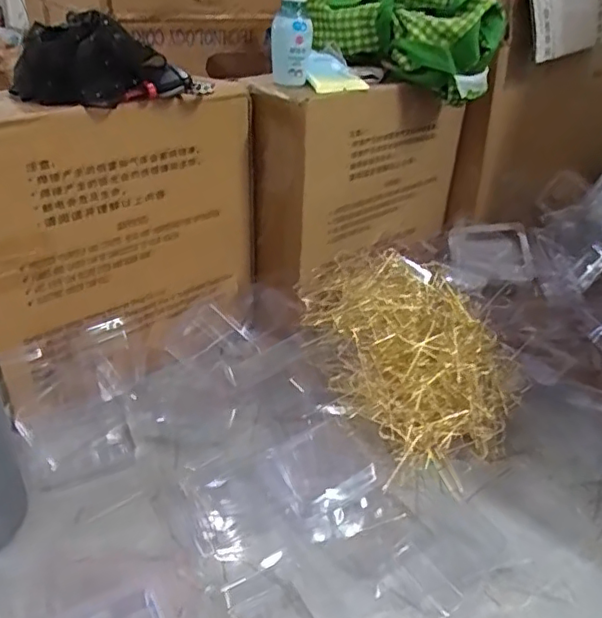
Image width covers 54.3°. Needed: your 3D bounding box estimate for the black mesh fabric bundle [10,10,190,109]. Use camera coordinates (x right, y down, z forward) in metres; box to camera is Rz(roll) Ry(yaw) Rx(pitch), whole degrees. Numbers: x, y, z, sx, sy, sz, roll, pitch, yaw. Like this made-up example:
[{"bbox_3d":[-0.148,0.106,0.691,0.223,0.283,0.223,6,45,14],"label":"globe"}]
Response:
[{"bbox_3d":[-0.166,-0.203,0.482,0.122,0.066,0.084,-14,34,-28],"label":"black mesh fabric bundle"}]

